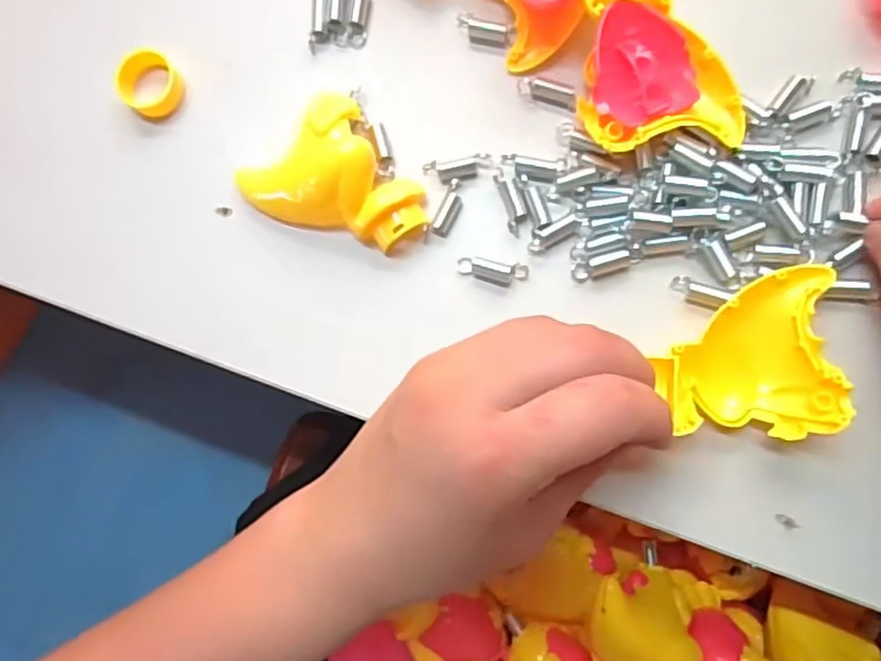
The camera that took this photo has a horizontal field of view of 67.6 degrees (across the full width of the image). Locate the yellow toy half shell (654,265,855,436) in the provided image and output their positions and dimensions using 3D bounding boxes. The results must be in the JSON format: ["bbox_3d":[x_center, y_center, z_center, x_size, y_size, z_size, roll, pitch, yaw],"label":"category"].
[{"bbox_3d":[0.109,0.008,0.236,0.059,0.022,0.057,-3,85,6],"label":"yellow toy half shell"}]

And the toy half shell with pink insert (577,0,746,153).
[{"bbox_3d":[0.081,-0.102,0.247,0.058,0.024,0.066,-7,84,6],"label":"toy half shell with pink insert"}]

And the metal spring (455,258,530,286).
[{"bbox_3d":[0.021,-0.024,0.261,0.028,0.008,0.009,10,86,7],"label":"metal spring"}]

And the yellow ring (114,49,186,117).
[{"bbox_3d":[-0.124,-0.105,0.281,0.026,0.009,0.024,-1,85,6],"label":"yellow ring"}]

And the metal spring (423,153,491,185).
[{"bbox_3d":[0.007,-0.065,0.267,0.027,0.005,0.010,-9,84,5],"label":"metal spring"}]

